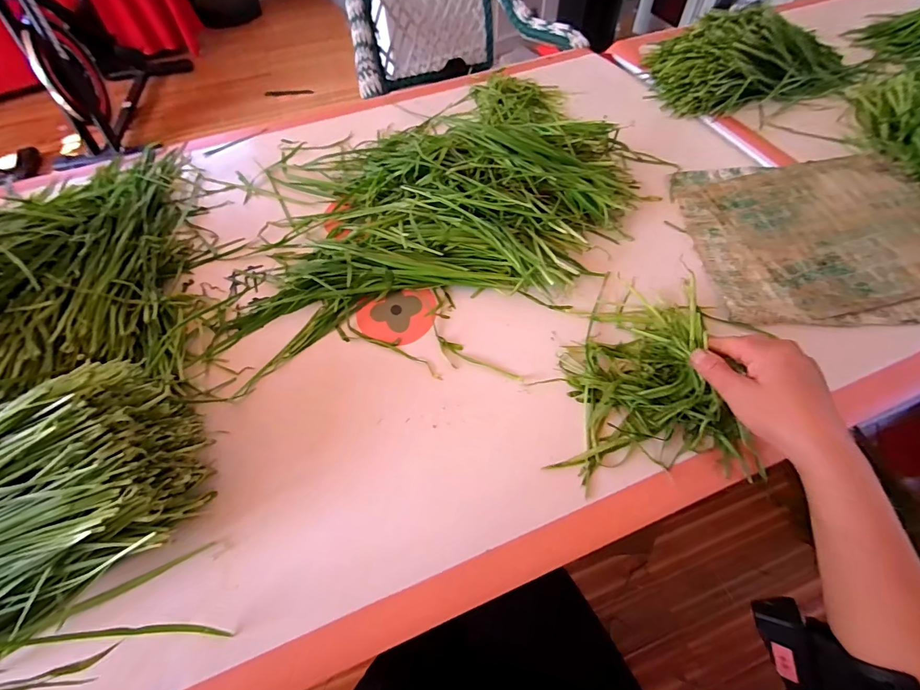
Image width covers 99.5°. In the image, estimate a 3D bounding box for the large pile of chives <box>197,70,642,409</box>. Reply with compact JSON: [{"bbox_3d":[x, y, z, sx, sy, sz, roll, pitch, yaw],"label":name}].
[{"bbox_3d":[-0.041,-0.214,0.527,0.588,0.073,0.400,-25,62,-12],"label":"large pile of chives"}]

